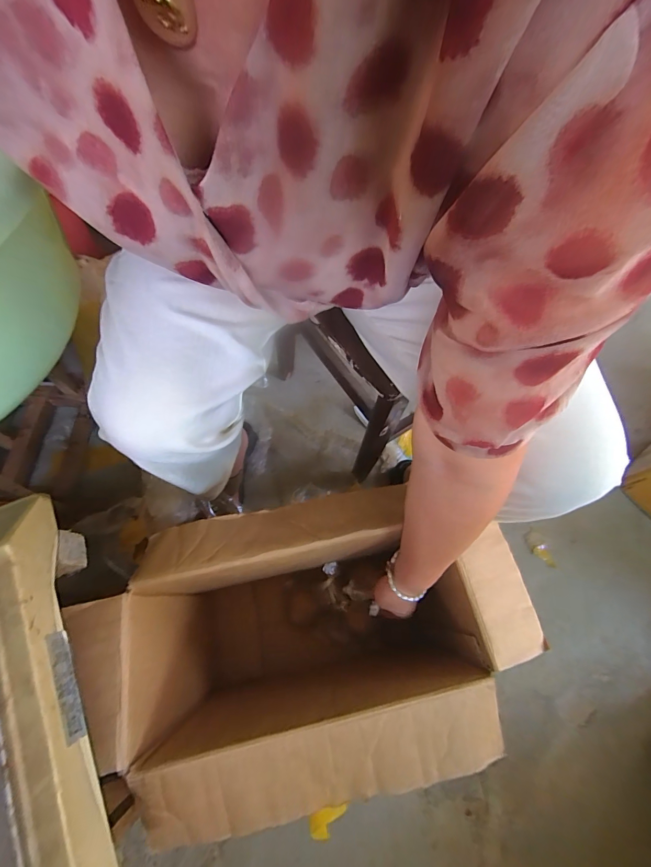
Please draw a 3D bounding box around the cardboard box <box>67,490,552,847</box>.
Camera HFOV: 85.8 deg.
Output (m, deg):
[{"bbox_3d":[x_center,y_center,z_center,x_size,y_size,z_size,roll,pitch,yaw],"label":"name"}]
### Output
[{"bbox_3d":[-0.002,0.276,0.519,0.462,0.319,0.297,-10,66,-7],"label":"cardboard box"}]

